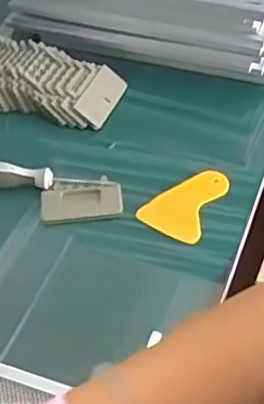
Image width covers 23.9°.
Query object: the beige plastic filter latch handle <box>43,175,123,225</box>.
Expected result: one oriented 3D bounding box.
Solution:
[{"bbox_3d":[-0.055,-0.003,0.687,0.088,0.010,0.053,-4,50,0],"label":"beige plastic filter latch handle"}]

